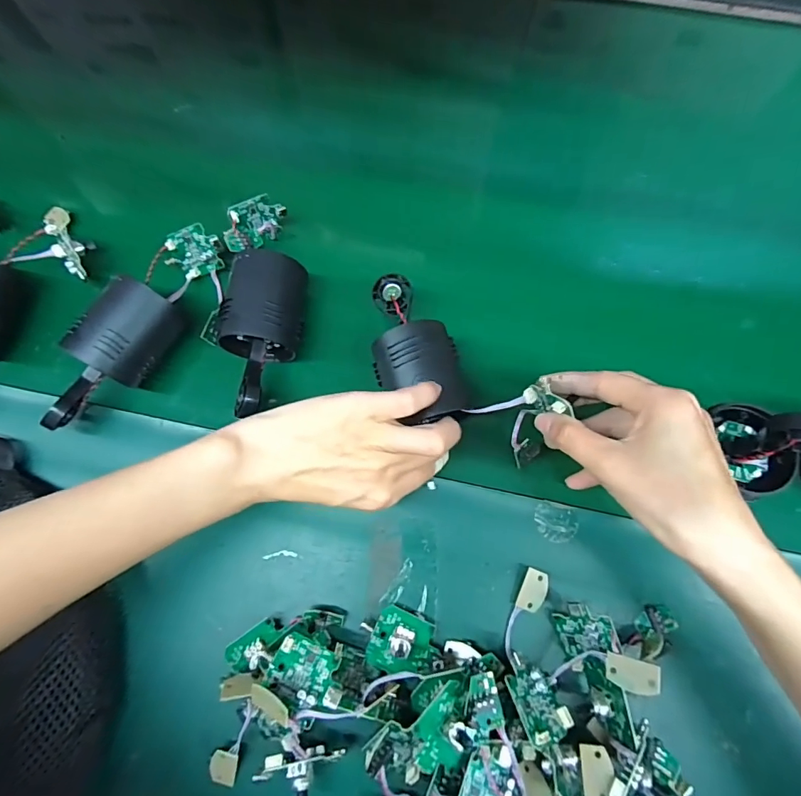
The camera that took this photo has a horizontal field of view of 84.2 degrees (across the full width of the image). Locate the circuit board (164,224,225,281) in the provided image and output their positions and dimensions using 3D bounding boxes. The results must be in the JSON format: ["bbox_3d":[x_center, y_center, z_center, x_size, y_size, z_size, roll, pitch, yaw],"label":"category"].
[{"bbox_3d":[-0.162,-0.114,0.349,0.044,0.035,0.008,-16,30,9],"label":"circuit board"}]

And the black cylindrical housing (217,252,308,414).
[{"bbox_3d":[-0.099,-0.043,0.313,0.048,0.044,0.113,7,73,0],"label":"black cylindrical housing"}]

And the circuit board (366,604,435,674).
[{"bbox_3d":[0.001,0.151,0.273,0.037,0.012,0.035,20,74,4],"label":"circuit board"}]

